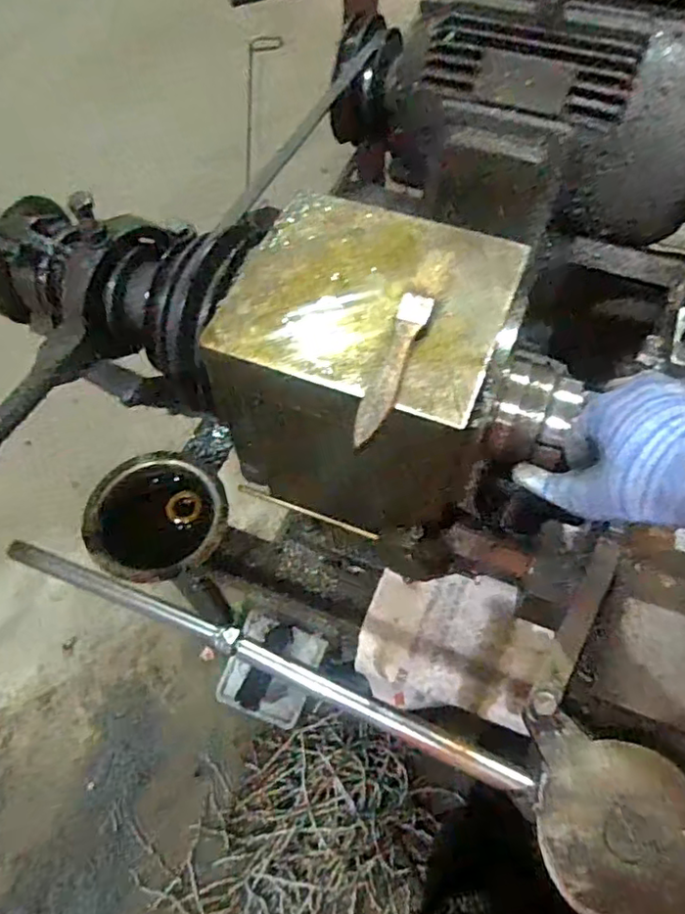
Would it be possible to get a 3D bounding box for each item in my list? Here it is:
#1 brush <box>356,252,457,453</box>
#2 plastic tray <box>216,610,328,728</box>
[{"bbox_3d":[0.037,-0.072,0.372,0.021,0.010,0.151,19,63,12],"label":"brush"},{"bbox_3d":[-0.072,0.213,0.626,0.090,0.039,0.095,20,63,12],"label":"plastic tray"}]

